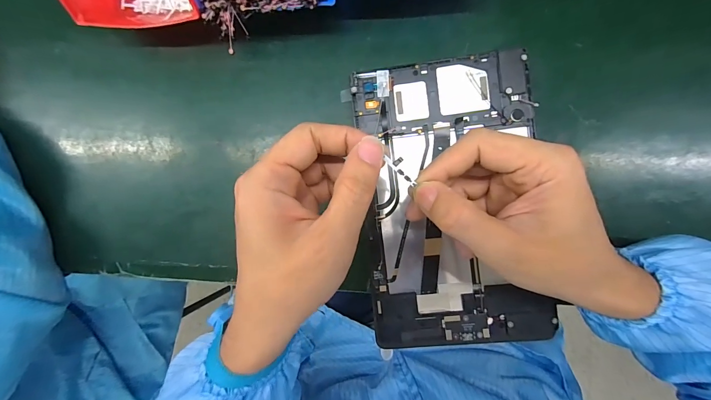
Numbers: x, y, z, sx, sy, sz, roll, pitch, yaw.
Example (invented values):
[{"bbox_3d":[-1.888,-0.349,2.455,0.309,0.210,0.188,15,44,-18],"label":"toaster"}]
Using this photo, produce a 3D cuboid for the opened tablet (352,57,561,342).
[{"bbox_3d":[0.081,0.003,0.274,0.146,0.006,0.242,-6,90,7],"label":"opened tablet"}]

